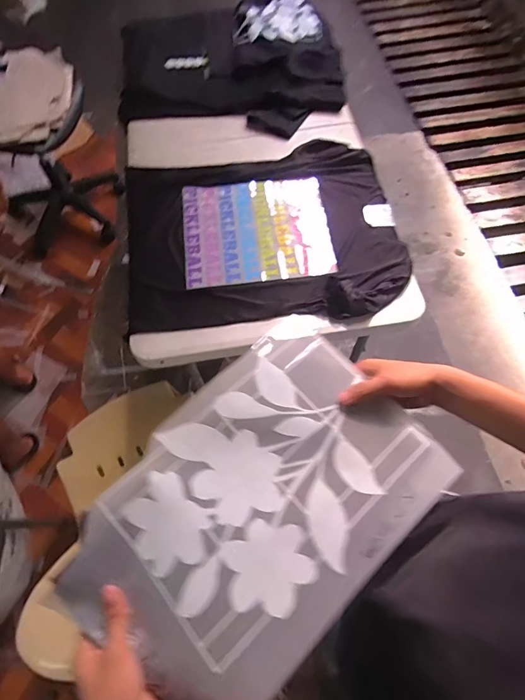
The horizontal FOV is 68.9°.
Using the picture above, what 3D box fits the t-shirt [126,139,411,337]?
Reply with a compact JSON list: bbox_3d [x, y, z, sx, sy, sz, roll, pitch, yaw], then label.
[{"bbox_3d":[-0.001,-0.269,0.877,0.598,0.040,0.479,-8,65,-2],"label":"t-shirt"}]

